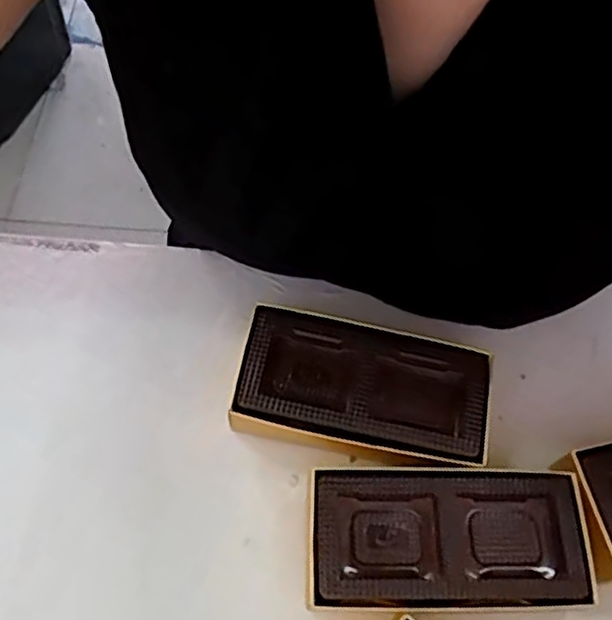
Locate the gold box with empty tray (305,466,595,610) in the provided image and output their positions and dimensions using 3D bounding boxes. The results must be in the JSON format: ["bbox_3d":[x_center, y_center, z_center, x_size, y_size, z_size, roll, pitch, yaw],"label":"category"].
[{"bbox_3d":[0.058,0.098,0.289,0.113,0.034,0.057,0,62,-2],"label":"gold box with empty tray"}]

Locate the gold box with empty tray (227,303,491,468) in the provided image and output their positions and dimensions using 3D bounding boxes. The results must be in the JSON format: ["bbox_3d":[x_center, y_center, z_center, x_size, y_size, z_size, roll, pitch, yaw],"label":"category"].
[{"bbox_3d":[0.025,0.041,0.320,0.113,0.038,0.063,11,63,4],"label":"gold box with empty tray"}]

